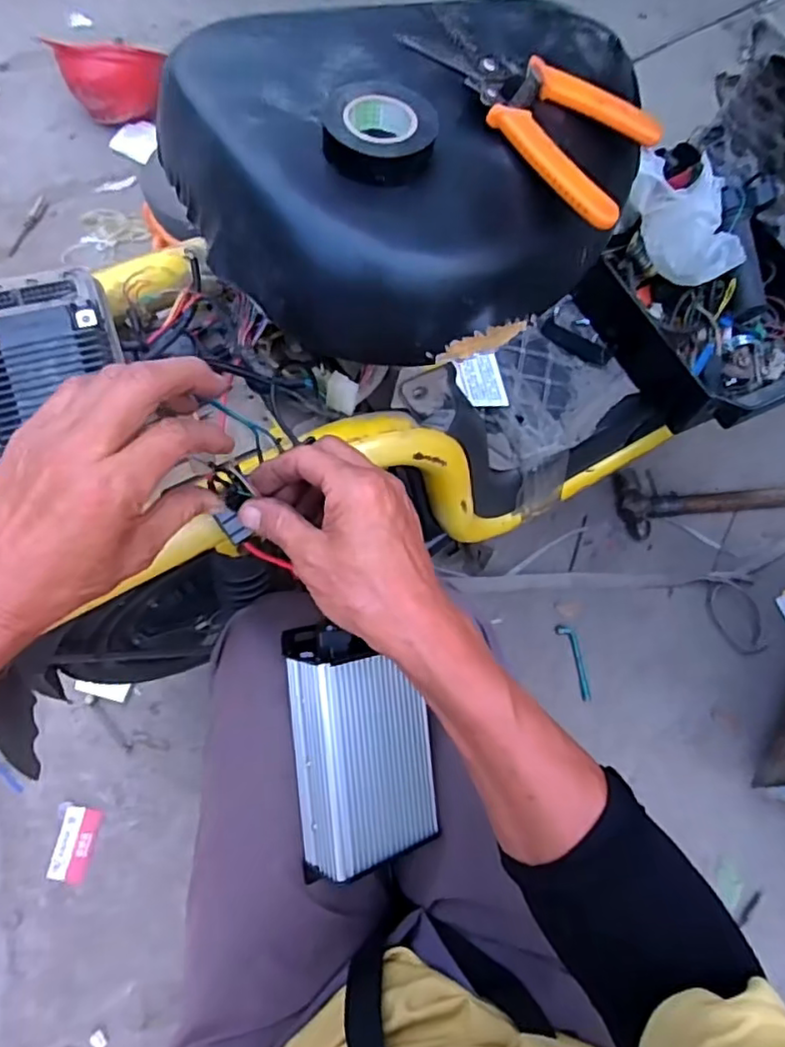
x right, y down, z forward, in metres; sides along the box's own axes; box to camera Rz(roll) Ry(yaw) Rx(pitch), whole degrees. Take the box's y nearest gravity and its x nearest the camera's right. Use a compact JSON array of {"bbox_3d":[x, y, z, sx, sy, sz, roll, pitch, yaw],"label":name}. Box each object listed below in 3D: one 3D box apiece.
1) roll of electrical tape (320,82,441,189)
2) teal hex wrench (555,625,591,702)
[{"bbox_3d":[-0.007,-0.211,0.336,0.059,0.020,0.059,1,66,-2],"label":"roll of electrical tape"},{"bbox_3d":[0.279,0.208,0.949,0.030,0.004,0.116,-12,67,-7],"label":"teal hex wrench"}]

